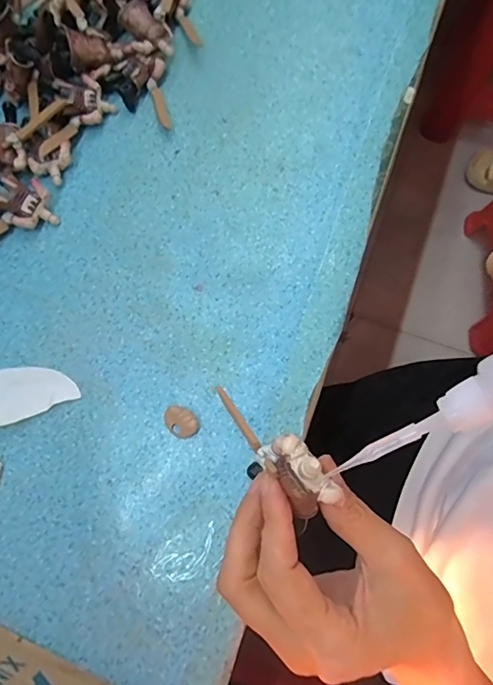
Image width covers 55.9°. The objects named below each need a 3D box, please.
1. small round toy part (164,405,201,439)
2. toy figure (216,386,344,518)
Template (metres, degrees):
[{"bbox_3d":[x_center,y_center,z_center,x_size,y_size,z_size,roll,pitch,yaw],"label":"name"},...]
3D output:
[{"bbox_3d":[-0.045,0.055,0.320,0.025,0.007,0.019,41,82,12],"label":"small round toy part"},{"bbox_3d":[0.006,0.045,0.205,0.023,0.016,0.075,-49,40,-9],"label":"toy figure"}]

